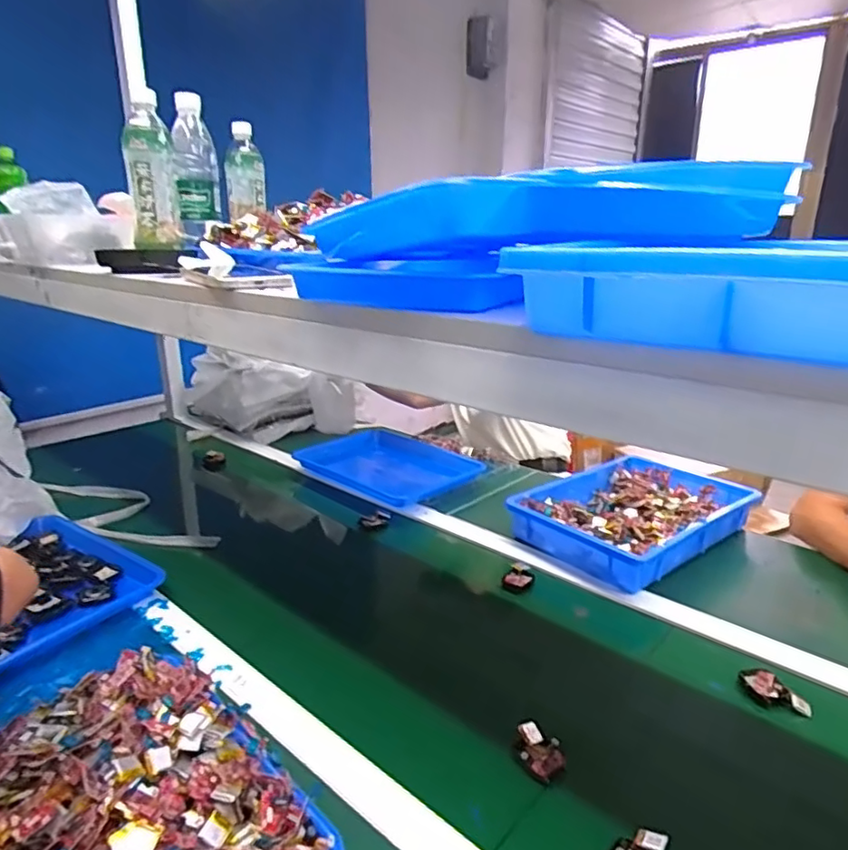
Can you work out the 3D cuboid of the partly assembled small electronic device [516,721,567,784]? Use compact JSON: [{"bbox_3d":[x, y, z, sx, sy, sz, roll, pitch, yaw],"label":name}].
[{"bbox_3d":[0.109,0.309,0.575,0.038,0.017,0.052,-11,21,-31],"label":"partly assembled small electronic device"}]

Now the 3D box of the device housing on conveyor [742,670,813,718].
[{"bbox_3d":[0.375,0.288,0.651,0.030,0.019,0.068,-9,20,-24],"label":"device housing on conveyor"}]

